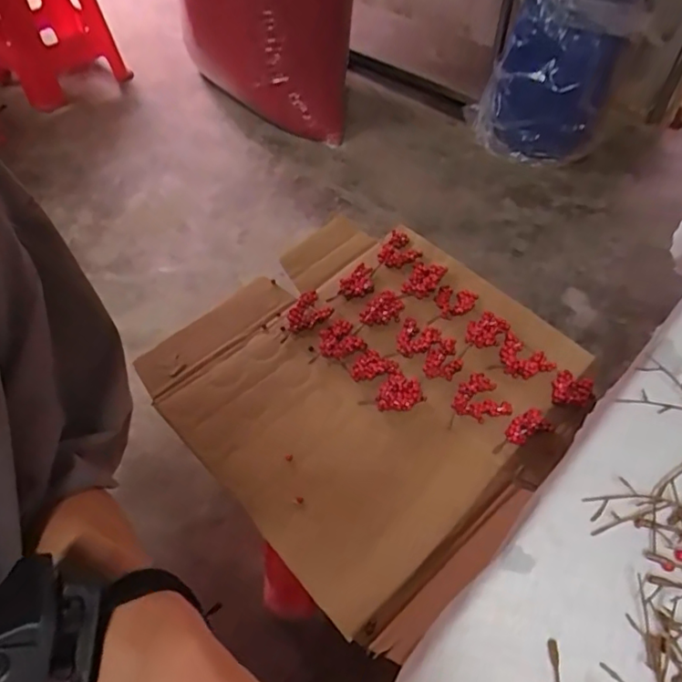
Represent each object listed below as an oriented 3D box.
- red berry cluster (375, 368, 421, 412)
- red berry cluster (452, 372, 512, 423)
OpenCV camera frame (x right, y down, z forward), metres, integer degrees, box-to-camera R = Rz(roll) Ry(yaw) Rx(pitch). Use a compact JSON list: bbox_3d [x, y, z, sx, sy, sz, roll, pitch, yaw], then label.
[{"bbox_3d":[0.076,0.065,0.737,0.056,0.017,0.053,1,51,1],"label":"red berry cluster"},{"bbox_3d":[0.185,0.075,0.730,0.069,0.016,0.059,21,54,16],"label":"red berry cluster"}]

